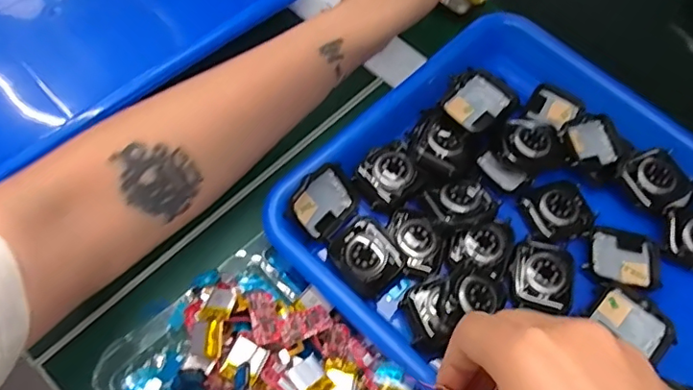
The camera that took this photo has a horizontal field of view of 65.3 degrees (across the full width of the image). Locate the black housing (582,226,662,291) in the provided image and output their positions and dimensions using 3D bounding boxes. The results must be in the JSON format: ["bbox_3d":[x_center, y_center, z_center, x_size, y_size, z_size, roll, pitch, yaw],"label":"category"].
[{"bbox_3d":[0.167,0.038,0.328,0.044,0.010,0.038,13,63,2],"label":"black housing"}]

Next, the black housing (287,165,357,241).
[{"bbox_3d":[-0.014,0.005,0.328,0.042,0.007,0.040,-48,118,-19],"label":"black housing"}]

